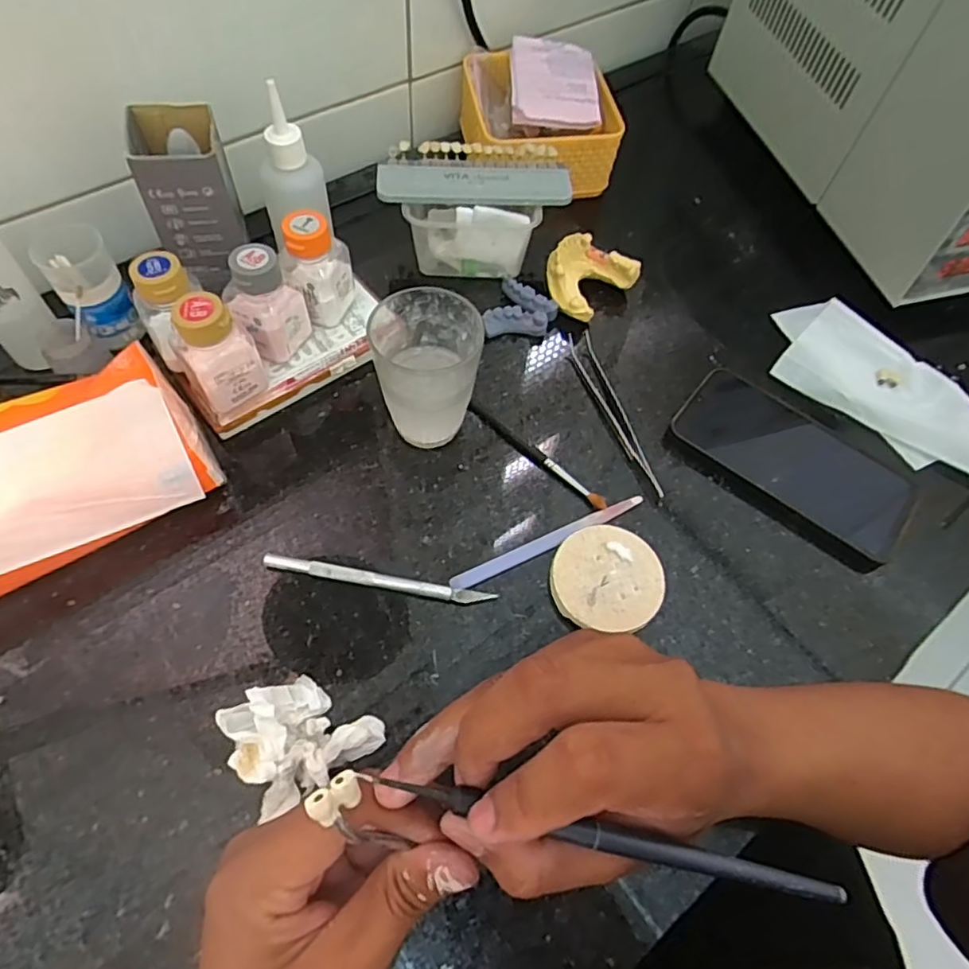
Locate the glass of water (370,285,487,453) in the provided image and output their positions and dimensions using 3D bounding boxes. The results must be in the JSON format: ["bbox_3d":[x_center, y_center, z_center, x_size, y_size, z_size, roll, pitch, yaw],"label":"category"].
[{"bbox_3d":[-0.034,-0.068,0.398,0.058,0.095,0.063,2,61,-3],"label":"glass of water"}]

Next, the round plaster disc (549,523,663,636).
[{"bbox_3d":[0.075,0.057,0.379,0.067,0.014,0.064,2,61,-3],"label":"round plaster disc"}]

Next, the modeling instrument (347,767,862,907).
[{"bbox_3d":[0.039,0.110,0.193,0.158,0.005,0.007,16,61,-4],"label":"modeling instrument"}]

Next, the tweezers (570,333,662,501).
[{"bbox_3d":[0.095,-0.055,0.449,0.018,0.009,0.149,-14,63,-11],"label":"tweezers"}]

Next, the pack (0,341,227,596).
[{"bbox_3d":[-0.261,-0.006,0.353,0.182,0.082,0.108,-27,66,-17],"label":"pack"}]

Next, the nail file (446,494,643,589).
[{"bbox_3d":[0.044,0.036,0.393,0.139,0.008,0.013,-22,64,-15],"label":"nail file"}]

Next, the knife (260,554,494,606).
[{"bbox_3d":[-0.064,0.058,0.373,0.138,0.009,0.009,10,61,2],"label":"knife"}]

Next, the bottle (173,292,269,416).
[{"bbox_3d":[-0.166,-0.082,0.382,0.042,0.069,0.034,-30,68,-19],"label":"bottle"}]

